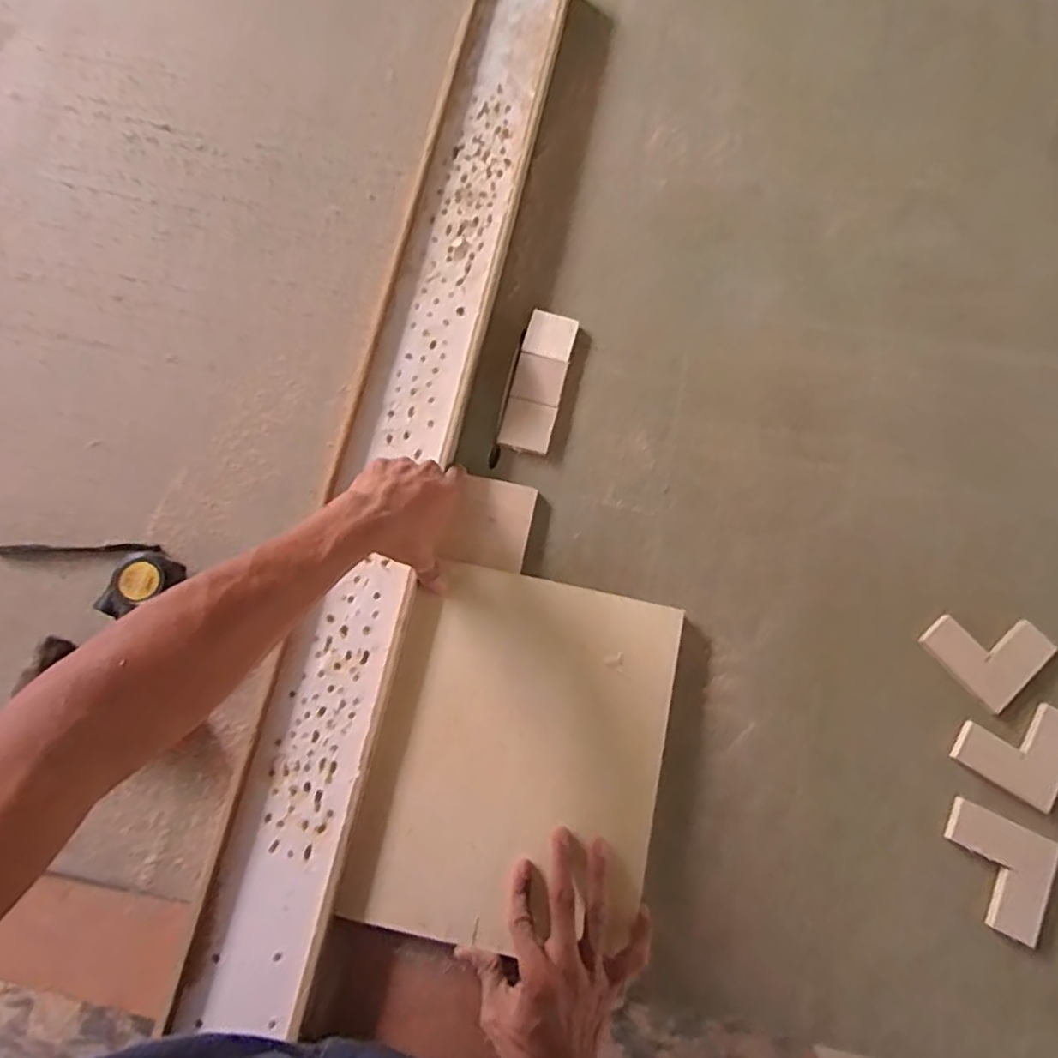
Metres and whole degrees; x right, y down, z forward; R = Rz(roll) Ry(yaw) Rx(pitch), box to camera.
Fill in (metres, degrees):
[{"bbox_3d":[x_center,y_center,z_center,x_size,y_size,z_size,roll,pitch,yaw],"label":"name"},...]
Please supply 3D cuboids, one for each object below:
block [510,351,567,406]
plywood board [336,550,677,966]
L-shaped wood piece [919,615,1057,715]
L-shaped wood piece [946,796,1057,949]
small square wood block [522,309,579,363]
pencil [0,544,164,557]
[{"bbox_3d":[0.011,-0.157,0.697,0.050,0.008,0.051,13,76,2],"label":"block"},{"bbox_3d":[-0.005,0.198,0.589,0.244,0.016,0.303,11,76,2],"label":"plywood board"},{"bbox_3d":[0.442,0.113,0.638,0.090,0.010,0.094,-43,80,-11],"label":"L-shaped wood piece"},{"bbox_3d":[0.418,0.306,0.594,0.095,0.008,0.091,25,77,5],"label":"L-shaped wood piece"},{"bbox_3d":[0.023,-0.206,0.711,0.052,0.008,0.053,14,76,2],"label":"small square wood block"},{"bbox_3d":[-0.437,0.019,0.646,0.154,0.004,0.010,-2,76,-2],"label":"pencil"}]

